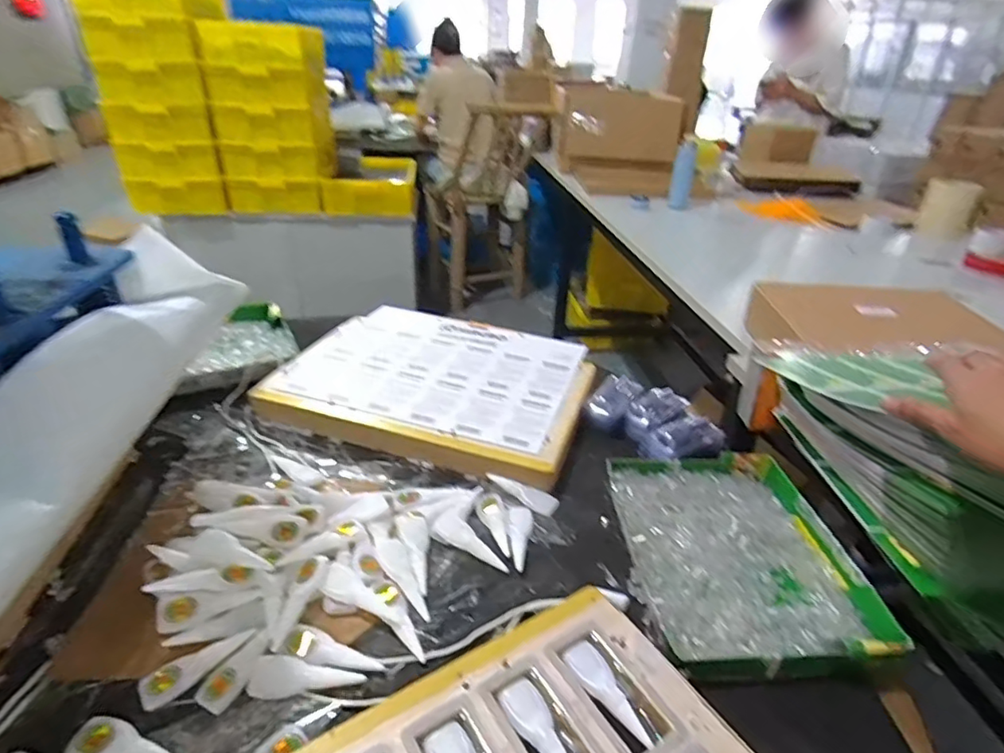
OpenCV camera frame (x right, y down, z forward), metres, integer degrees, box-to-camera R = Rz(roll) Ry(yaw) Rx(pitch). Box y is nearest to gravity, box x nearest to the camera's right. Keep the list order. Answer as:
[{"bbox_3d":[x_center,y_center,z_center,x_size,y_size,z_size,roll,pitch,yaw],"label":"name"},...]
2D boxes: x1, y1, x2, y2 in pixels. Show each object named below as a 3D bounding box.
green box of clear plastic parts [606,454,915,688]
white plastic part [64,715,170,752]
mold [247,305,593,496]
[{"bbox_3d":[0.241,0.180,0.588,0.216,0.038,0.268,1,30,-5],"label":"green box of clear plastic parts"},{"bbox_3d":[-0.265,0.266,0.400,0.085,0.011,0.030,11,31,12],"label":"white plastic part"},{"bbox_3d":[-0.086,0.004,0.834,0.408,0.045,0.333,12,31,14],"label":"mold"}]

